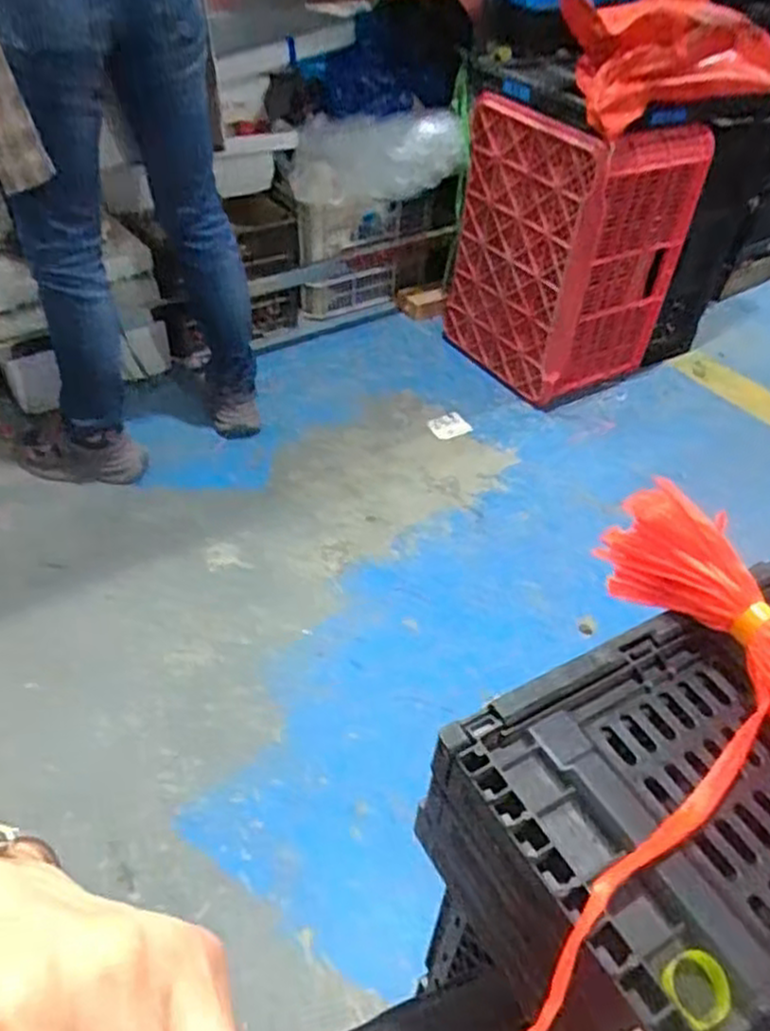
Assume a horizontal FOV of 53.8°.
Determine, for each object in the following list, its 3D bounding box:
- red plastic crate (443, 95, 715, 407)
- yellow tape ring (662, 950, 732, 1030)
[{"bbox_3d":[0.421,-0.644,1.835,0.338,0.596,0.446,-23,50,-26],"label":"red plastic crate"},{"bbox_3d":[0.131,0.200,0.319,0.027,0.009,0.026,2,44,-2],"label":"yellow tape ring"}]

